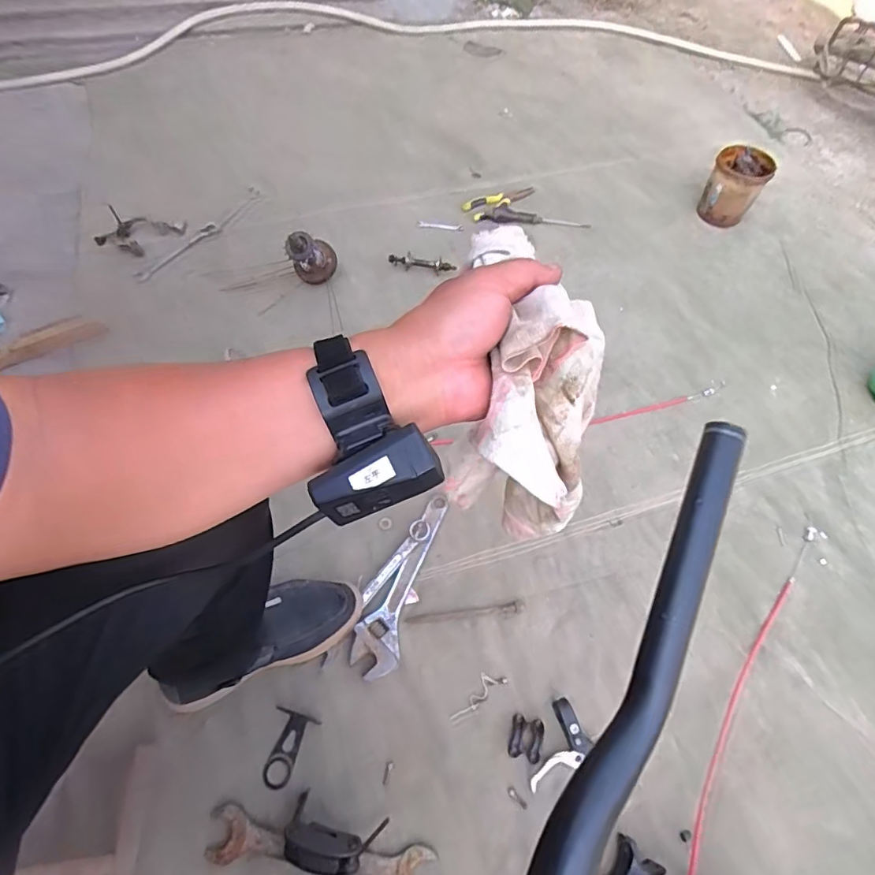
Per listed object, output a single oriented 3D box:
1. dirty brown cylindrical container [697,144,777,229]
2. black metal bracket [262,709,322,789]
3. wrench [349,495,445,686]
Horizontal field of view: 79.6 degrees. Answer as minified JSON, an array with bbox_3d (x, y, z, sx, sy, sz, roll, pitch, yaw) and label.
[{"bbox_3d":[0.649,-0.547,1.156,0.113,0.128,0.124,32,62,16],"label":"dirty brown cylindrical container"},{"bbox_3d":[-0.194,0.402,0.676,0.057,0.008,0.086,14,62,6],"label":"black metal bracket"},{"bbox_3d":[-0.049,0.205,0.774,0.066,0.014,0.282,18,62,8],"label":"wrench"}]

